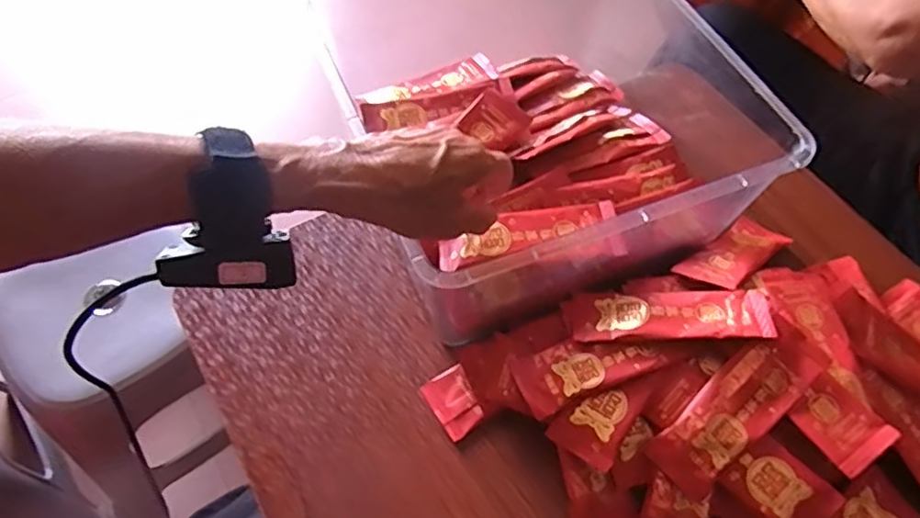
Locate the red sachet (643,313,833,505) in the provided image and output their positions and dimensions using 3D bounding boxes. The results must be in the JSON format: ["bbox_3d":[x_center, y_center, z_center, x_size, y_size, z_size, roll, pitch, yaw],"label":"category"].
[{"bbox_3d":[0.190,0.099,0.440,0.135,0.014,0.047,-43,69,-6],"label":"red sachet"}]

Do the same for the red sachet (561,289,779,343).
[{"bbox_3d":[0.149,0.041,0.471,0.140,0.016,0.043,-2,57,11],"label":"red sachet"}]

